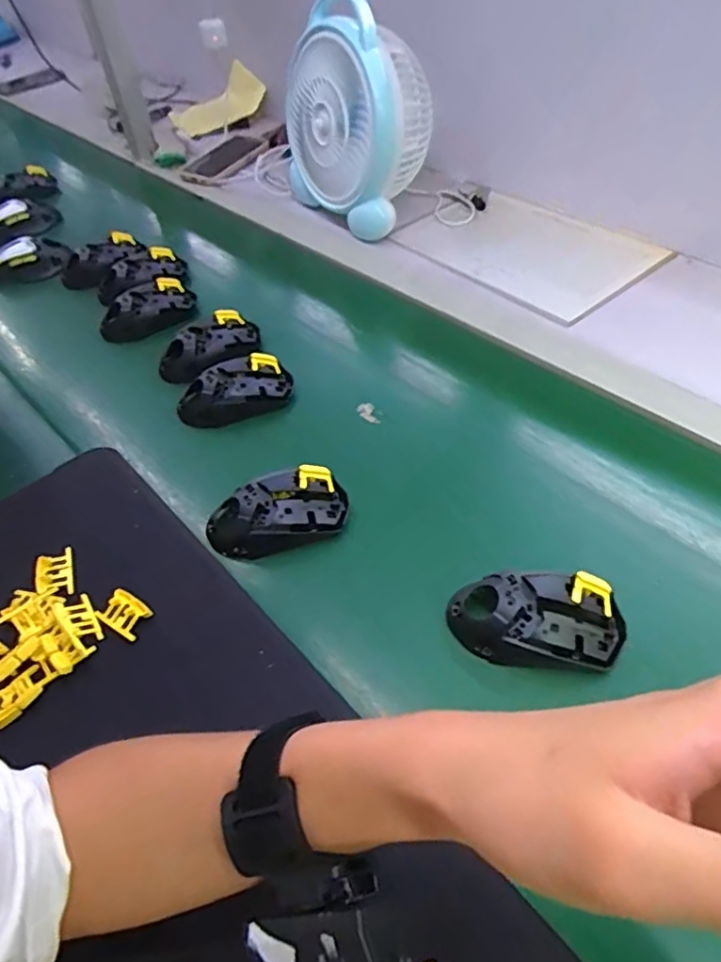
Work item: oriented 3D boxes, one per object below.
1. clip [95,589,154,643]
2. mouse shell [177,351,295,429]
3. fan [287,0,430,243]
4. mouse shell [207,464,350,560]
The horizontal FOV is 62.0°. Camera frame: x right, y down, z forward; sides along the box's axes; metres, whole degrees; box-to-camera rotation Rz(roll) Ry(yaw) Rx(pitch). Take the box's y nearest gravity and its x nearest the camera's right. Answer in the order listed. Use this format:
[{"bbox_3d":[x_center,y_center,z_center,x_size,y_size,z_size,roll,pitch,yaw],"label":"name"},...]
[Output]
[{"bbox_3d":[-0.177,0.097,0.445,0.038,0.018,0.025,23,55,23],"label":"clip"},{"bbox_3d":[-0.128,-0.092,0.605,0.115,0.034,0.064,-27,52,-17],"label":"mouse shell"},{"bbox_3d":[-0.003,-0.480,0.800,0.134,0.231,0.204,-24,51,-15],"label":"fan"},{"bbox_3d":[-0.068,0.028,0.499,0.113,0.042,0.060,-14,49,-6],"label":"mouse shell"}]

